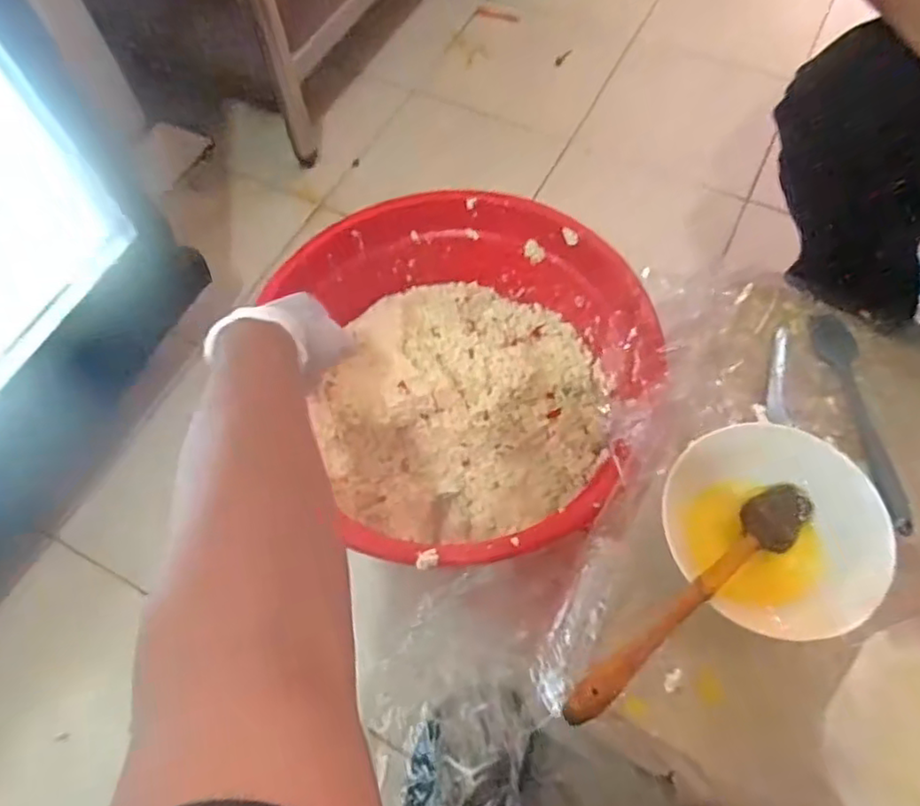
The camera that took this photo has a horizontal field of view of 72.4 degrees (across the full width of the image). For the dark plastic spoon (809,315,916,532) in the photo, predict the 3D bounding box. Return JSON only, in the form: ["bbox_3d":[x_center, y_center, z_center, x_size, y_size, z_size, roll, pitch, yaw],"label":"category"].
[{"bbox_3d":[0.339,0.008,0.526,0.031,0.011,0.200,-5,63,0],"label":"dark plastic spoon"}]

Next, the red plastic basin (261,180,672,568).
[{"bbox_3d":[0.001,-0.035,0.713,0.397,0.195,0.369,-1,64,1],"label":"red plastic basin"}]

